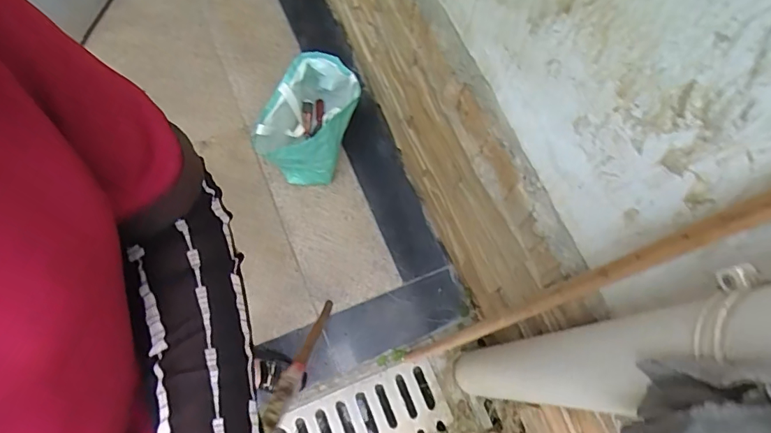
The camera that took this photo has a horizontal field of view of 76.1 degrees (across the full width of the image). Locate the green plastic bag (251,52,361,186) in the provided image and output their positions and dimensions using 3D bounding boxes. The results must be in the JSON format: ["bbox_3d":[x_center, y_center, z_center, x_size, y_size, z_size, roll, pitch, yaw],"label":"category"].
[{"bbox_3d":[-0.206,-0.261,1.408,0.205,0.254,0.324,23,74,5],"label":"green plastic bag"}]

